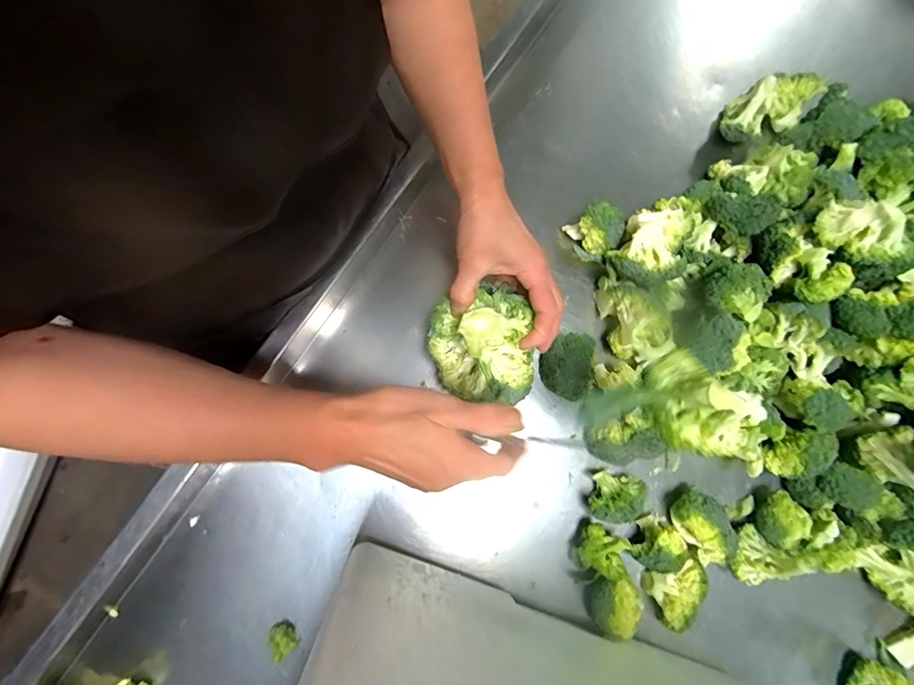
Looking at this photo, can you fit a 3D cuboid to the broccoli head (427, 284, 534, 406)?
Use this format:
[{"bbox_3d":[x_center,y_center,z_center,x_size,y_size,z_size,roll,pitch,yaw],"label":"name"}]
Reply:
[{"bbox_3d":[0.027,0.004,0.386,0.093,0.068,0.109,-21,79,-5],"label":"broccoli head"}]

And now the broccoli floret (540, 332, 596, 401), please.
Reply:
[{"bbox_3d":[0.111,0.026,0.446,0.046,0.051,0.063,2,81,-4],"label":"broccoli floret"}]

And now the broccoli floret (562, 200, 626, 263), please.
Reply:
[{"bbox_3d":[0.148,-0.119,0.471,0.063,0.054,0.053,-41,86,-9],"label":"broccoli floret"}]

